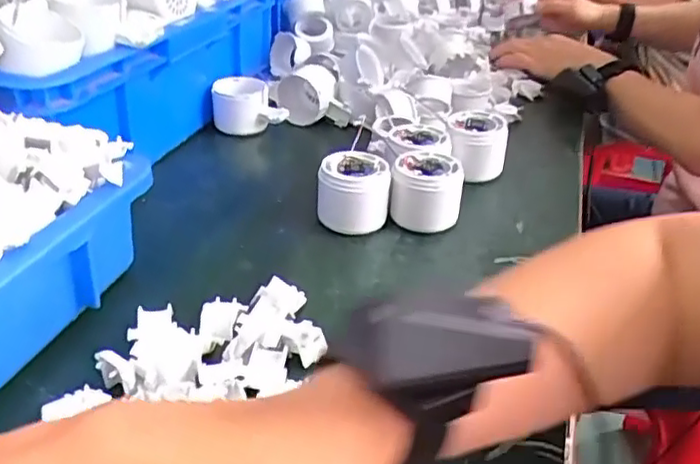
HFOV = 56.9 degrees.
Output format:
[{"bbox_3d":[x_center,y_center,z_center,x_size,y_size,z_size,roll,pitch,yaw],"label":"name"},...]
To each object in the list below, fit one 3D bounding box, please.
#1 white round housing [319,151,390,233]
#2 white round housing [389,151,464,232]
[{"bbox_3d":[0.004,-0.034,0.537,0.056,0.053,0.056,7,32,7],"label":"white round housing"},{"bbox_3d":[0.063,-0.034,0.544,0.056,0.050,0.056,5,32,3],"label":"white round housing"}]

